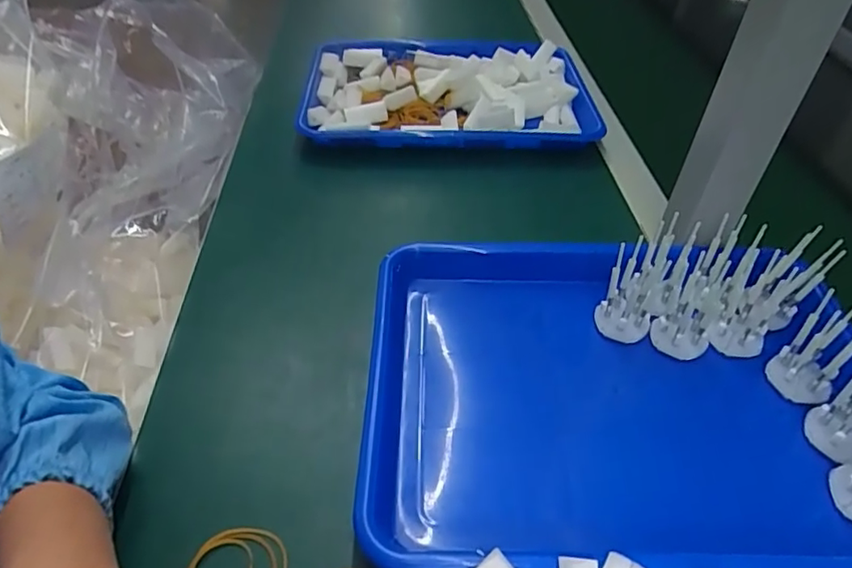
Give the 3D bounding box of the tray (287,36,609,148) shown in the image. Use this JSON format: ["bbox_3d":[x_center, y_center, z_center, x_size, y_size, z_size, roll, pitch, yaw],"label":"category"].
[{"bbox_3d":[0.025,-0.223,0.668,0.332,0.048,0.231,-2,41,0],"label":"tray"}]

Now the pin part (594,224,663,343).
[{"bbox_3d":[0.144,0.001,0.398,0.035,0.082,0.030,15,17,19],"label":"pin part"}]

